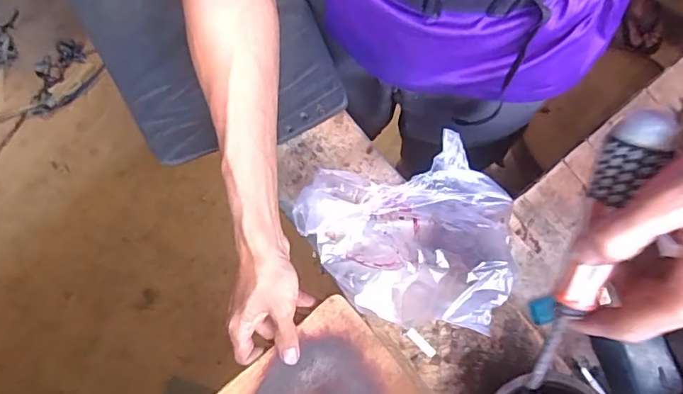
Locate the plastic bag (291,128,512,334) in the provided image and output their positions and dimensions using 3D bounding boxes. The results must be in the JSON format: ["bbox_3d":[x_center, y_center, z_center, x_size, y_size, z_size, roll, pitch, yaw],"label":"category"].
[{"bbox_3d":[0.059,0.025,0.503,0.200,0.074,0.182,16,78,2],"label":"plastic bag"}]

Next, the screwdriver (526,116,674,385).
[{"bbox_3d":[0.137,0.037,0.285,0.026,0.022,0.172,11,112,1],"label":"screwdriver"}]

